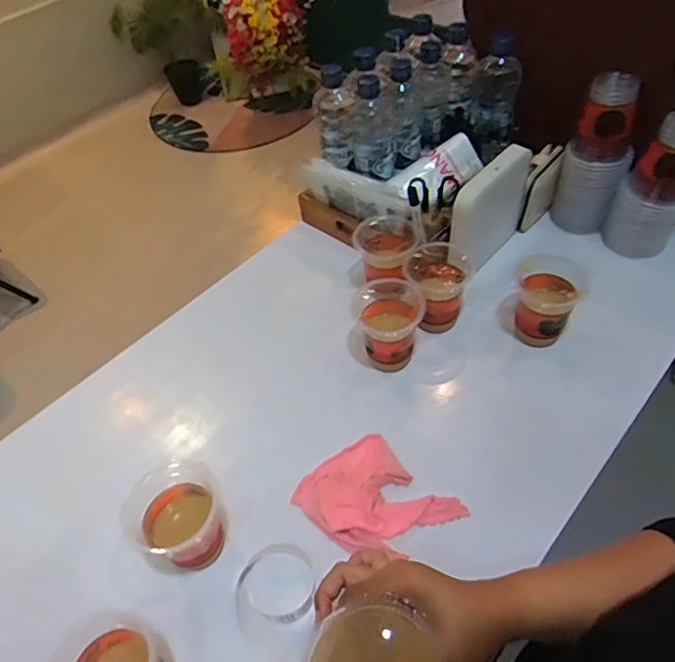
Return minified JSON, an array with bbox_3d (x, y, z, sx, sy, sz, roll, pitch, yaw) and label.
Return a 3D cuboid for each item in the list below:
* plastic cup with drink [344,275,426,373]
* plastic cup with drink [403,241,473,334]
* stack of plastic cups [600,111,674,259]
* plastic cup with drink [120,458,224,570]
[{"bbox_3d":[0.061,-0.001,0.729,0.091,0.099,0.091,-3,50,3],"label":"plastic cup with drink"},{"bbox_3d":[0.133,-0.057,0.757,0.084,0.098,0.092,-3,50,3],"label":"plastic cup with drink"},{"bbox_3d":[0.448,-0.203,0.789,0.085,0.197,0.077,32,59,27],"label":"stack of plastic cups"},{"bbox_3d":[-0.163,0.197,0.585,0.093,0.088,0.096,-3,50,3],"label":"plastic cup with drink"}]

